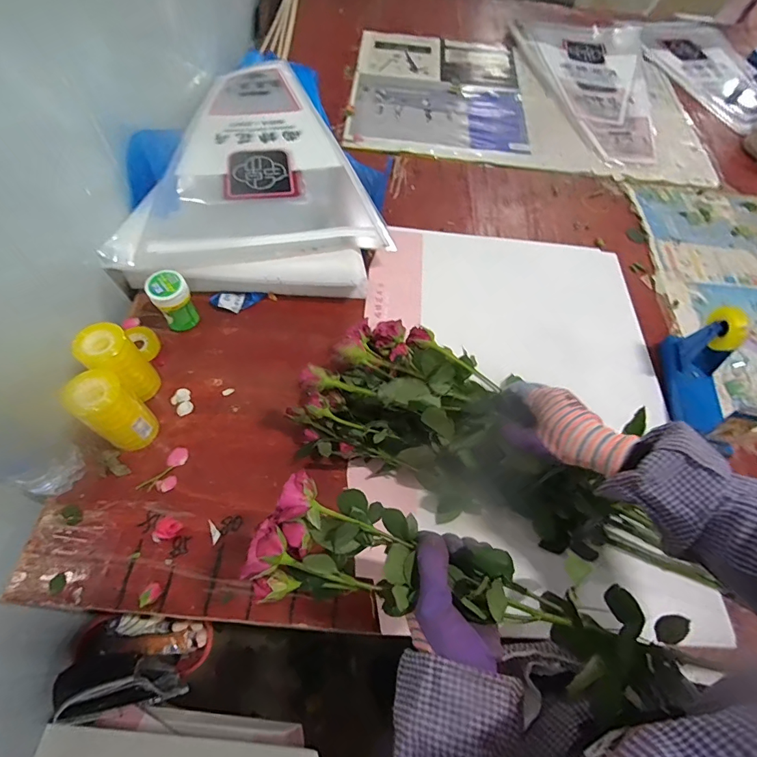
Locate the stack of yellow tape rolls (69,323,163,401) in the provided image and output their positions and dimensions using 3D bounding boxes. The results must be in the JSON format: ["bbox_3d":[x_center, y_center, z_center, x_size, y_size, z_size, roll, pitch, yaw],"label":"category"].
[{"bbox_3d":[-0.344,-0.017,0.575,0.055,0.117,0.060,10,60,0],"label":"stack of yellow tape rolls"}]

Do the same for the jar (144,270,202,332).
[{"bbox_3d":[-0.306,-0.116,0.649,0.053,0.086,0.054,2,60,-3],"label":"jar"}]

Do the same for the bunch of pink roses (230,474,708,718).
[{"bbox_3d":[0.091,0.196,0.379,0.403,0.088,0.103,24,65,-5],"label":"bunch of pink roses"}]

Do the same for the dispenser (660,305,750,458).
[{"bbox_3d":[0.491,0.001,0.629,0.069,0.136,0.205,7,60,-2],"label":"dispenser"}]

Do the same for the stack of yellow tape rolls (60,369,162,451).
[{"bbox_3d":[-0.329,0.043,0.539,0.060,0.122,0.062,37,64,15],"label":"stack of yellow tape rolls"}]

